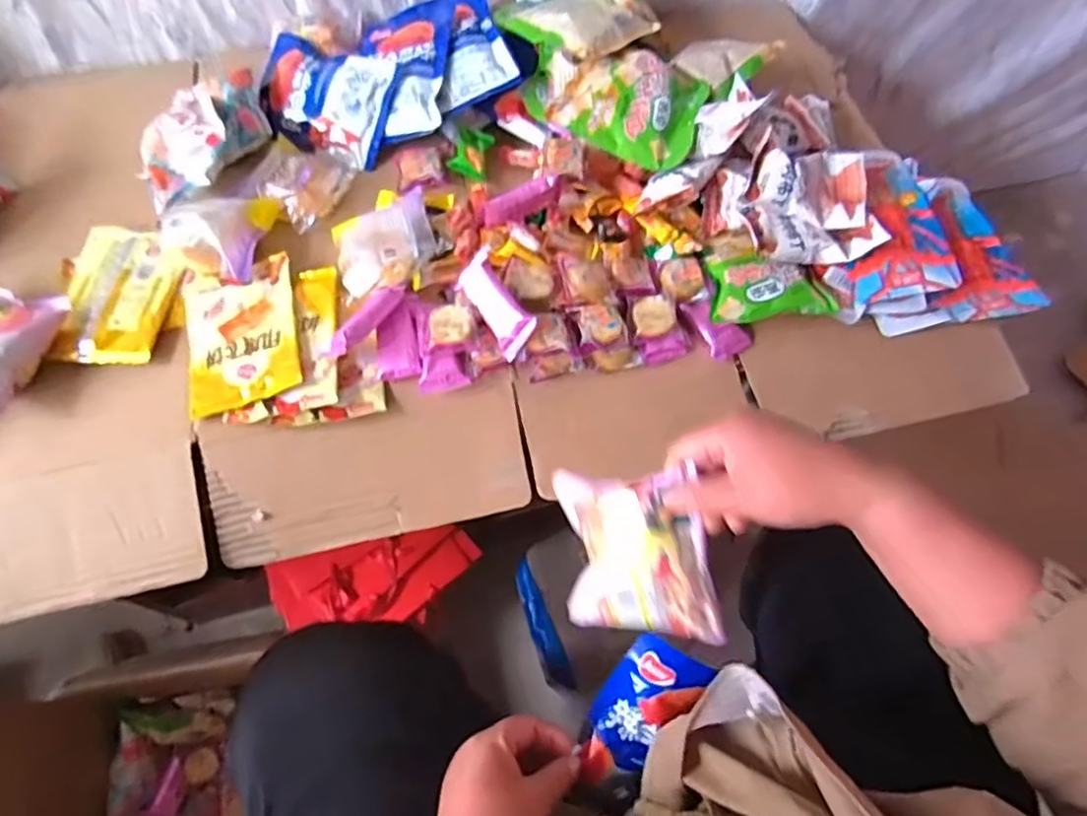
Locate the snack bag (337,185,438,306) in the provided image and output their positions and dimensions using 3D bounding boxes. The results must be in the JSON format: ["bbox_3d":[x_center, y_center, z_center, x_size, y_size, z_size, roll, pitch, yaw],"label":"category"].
[{"bbox_3d":[-0.156,-0.163,0.634,0.094,0.024,0.105,-15,64,-9],"label":"snack bag"}]

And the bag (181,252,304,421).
[{"bbox_3d":[-0.279,-0.069,0.595,0.101,0.012,0.144,-14,64,-9],"label":"bag"}]

